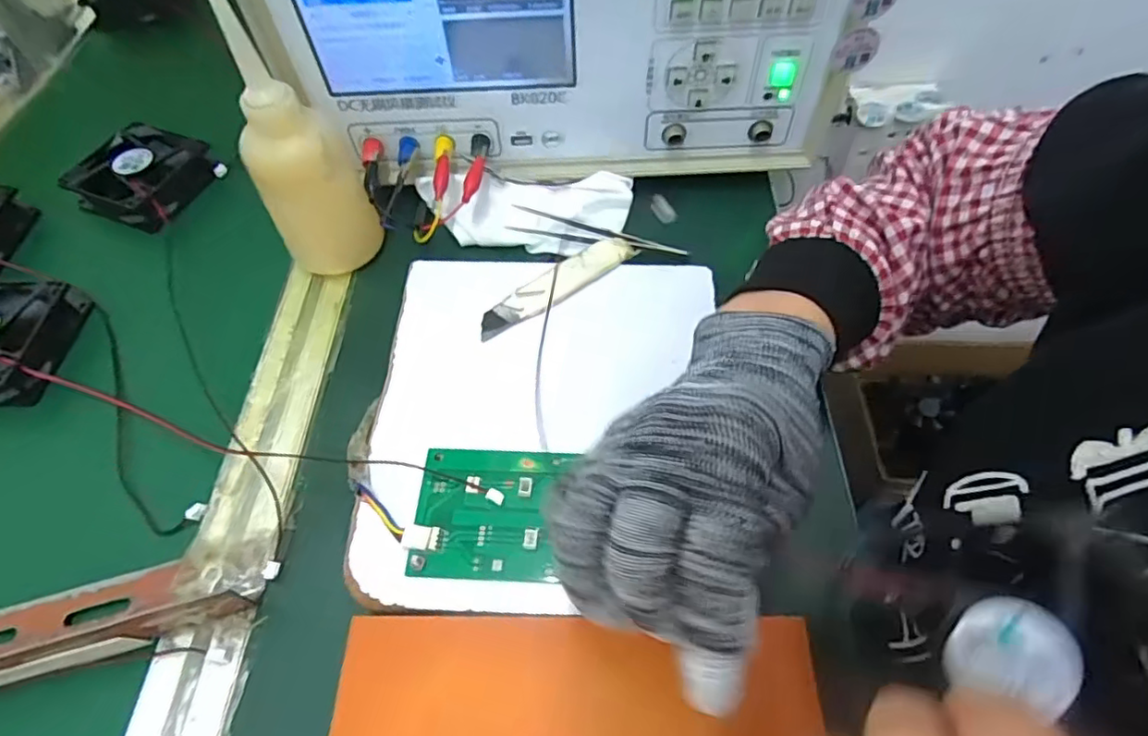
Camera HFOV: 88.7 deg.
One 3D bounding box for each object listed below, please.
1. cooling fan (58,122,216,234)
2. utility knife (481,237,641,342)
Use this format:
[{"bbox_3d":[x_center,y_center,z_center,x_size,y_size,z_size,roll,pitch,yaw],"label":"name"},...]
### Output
[{"bbox_3d":[-0.332,-0.150,0.454,0.083,0.028,0.084,17,60,16],"label":"cooling fan"},{"bbox_3d":[-0.009,-0.053,0.366,0.114,0.013,0.023,-36,61,-17],"label":"utility knife"}]

